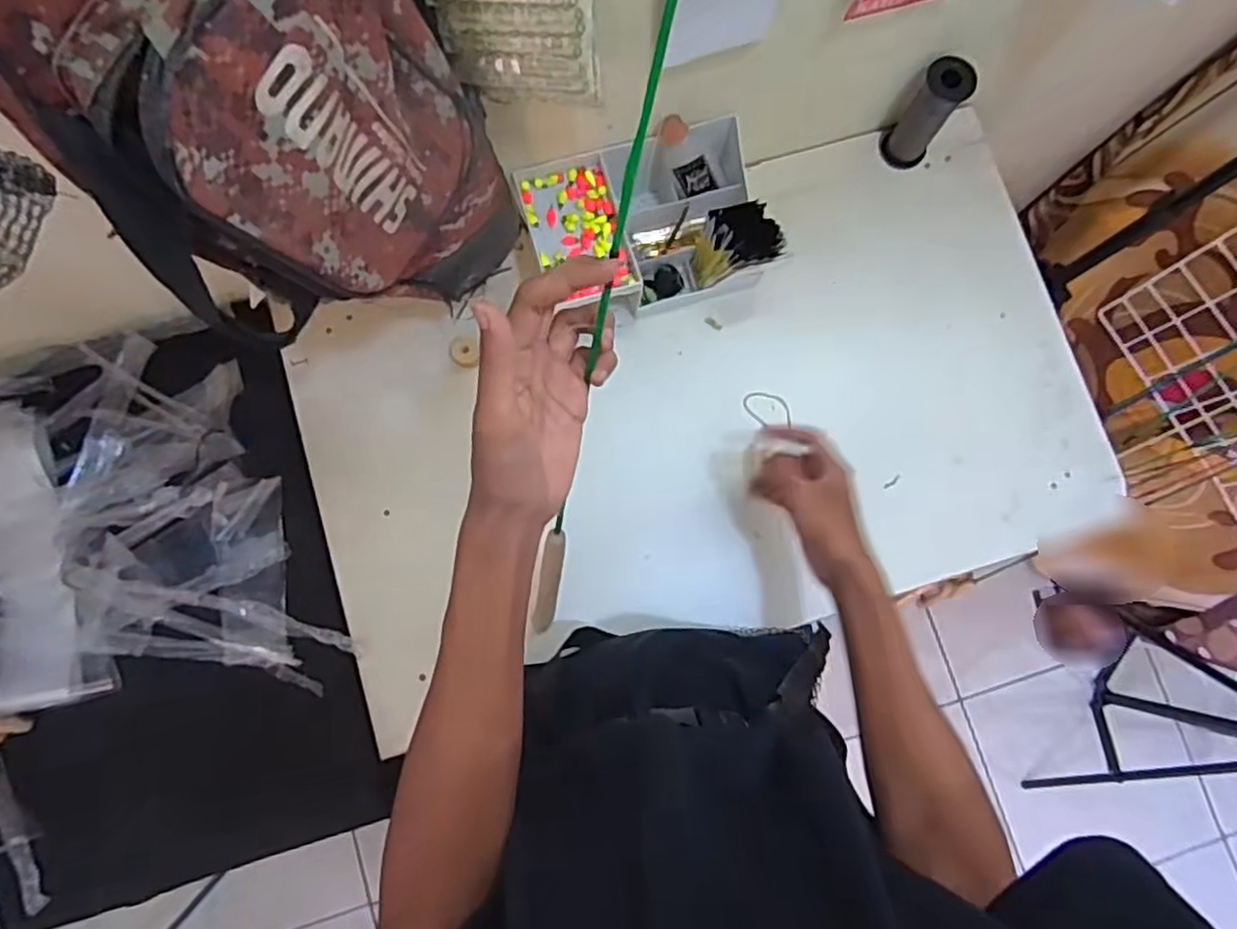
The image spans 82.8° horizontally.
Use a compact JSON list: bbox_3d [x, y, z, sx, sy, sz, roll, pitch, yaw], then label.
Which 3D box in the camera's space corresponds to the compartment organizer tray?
[{"bbox_3d":[0.025,-0.247,0.729,0.233,0.107,0.165,-14,82,-4],"label":"compartment organizer tray"}]

